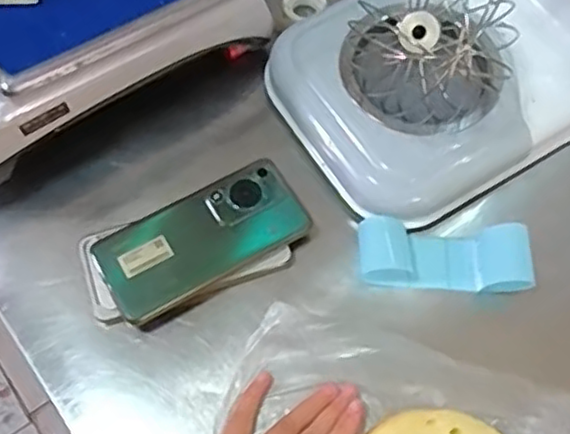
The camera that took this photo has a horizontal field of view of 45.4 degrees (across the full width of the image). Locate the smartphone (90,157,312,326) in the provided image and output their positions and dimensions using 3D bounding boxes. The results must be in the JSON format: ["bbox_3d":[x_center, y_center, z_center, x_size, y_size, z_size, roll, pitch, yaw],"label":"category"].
[{"bbox_3d":[-0.065,0.016,0.549,0.165,0.013,0.077,-29,68,-15],"label":"smartphone"}]

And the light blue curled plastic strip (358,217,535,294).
[{"bbox_3d":[0.126,0.030,0.548,0.130,0.035,0.052,5,64,1],"label":"light blue curled plastic strip"}]

